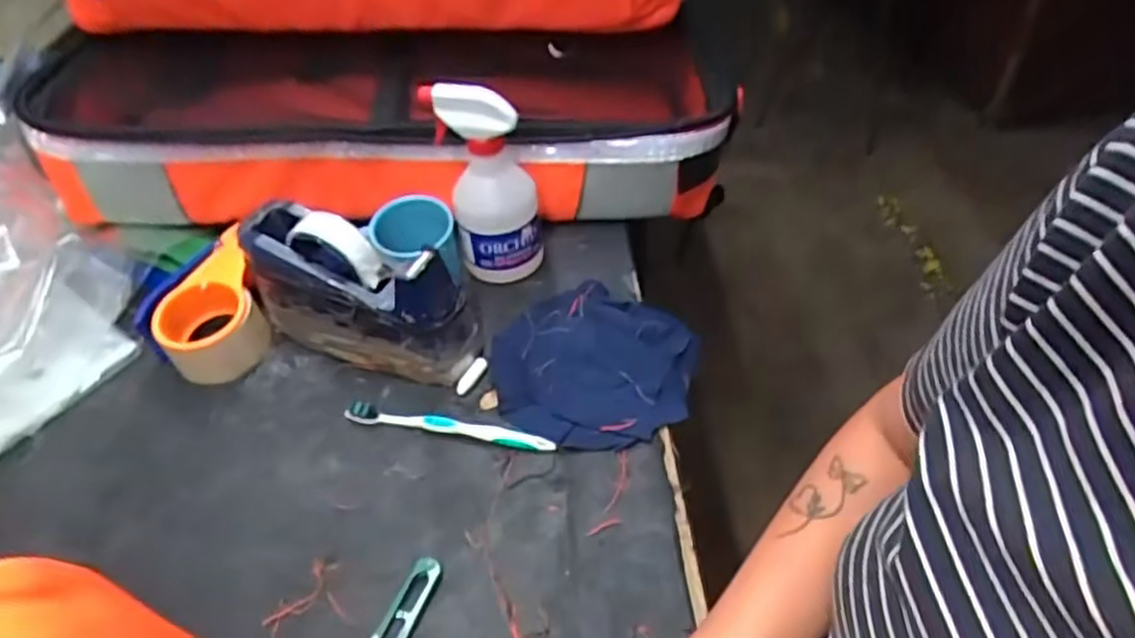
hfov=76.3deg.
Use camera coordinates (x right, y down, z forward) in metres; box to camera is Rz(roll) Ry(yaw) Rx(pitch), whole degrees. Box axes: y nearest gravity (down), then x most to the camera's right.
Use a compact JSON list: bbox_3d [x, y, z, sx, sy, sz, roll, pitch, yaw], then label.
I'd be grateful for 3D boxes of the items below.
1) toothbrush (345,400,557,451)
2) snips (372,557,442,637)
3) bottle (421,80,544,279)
[{"bbox_3d":[-0.097,0.088,0.589,0.176,0.012,0.014,8,48,12],"label":"toothbrush"},{"bbox_3d":[-0.115,0.206,0.481,0.023,0.007,0.099,16,50,19],"label":"snips"},{"bbox_3d":[-0.072,-0.121,0.653,0.086,0.181,0.063,-7,47,-2],"label":"bottle"}]

